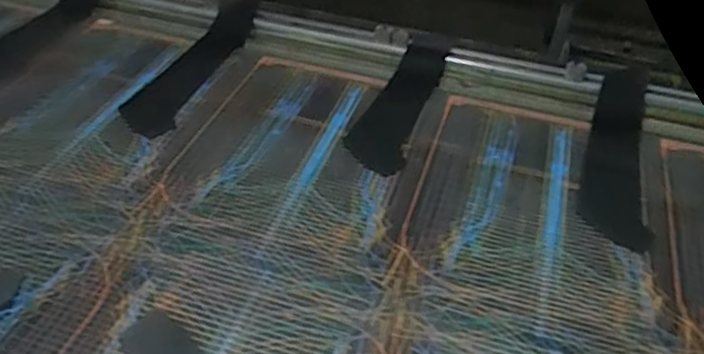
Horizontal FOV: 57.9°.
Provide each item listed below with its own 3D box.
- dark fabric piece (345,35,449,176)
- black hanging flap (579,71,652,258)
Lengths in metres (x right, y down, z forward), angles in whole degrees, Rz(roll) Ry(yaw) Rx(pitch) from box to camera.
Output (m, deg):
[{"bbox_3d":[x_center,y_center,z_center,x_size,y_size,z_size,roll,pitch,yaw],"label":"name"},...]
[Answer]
[{"bbox_3d":[0.102,-0.166,1.310,0.116,0.036,0.535,14,42,12],"label":"dark fabric piece"},{"bbox_3d":[0.495,-0.057,1.176,0.106,0.055,0.525,16,40,14],"label":"black hanging flap"}]

